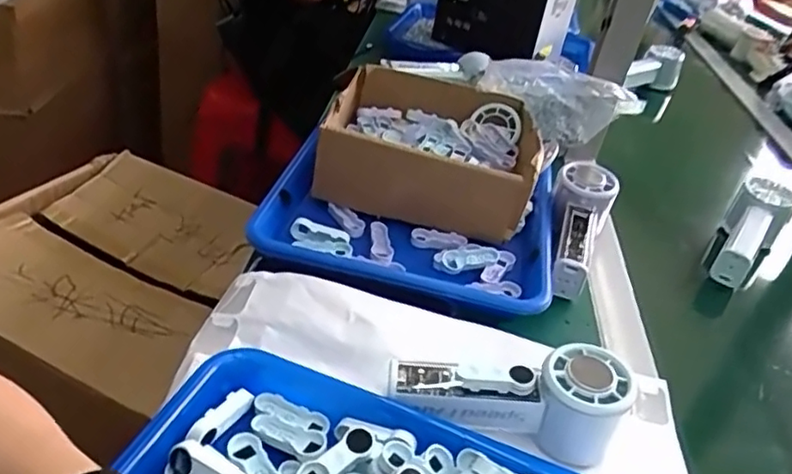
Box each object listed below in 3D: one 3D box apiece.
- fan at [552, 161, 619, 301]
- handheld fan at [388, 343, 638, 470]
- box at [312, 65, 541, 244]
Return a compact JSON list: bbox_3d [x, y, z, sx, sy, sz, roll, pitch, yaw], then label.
[{"bbox_3d":[0.169,-0.013,0.599,0.056,0.060,0.154,17,35,10],"label":"fan"},{"bbox_3d":[0.071,0.101,0.419,0.149,0.059,0.051,11,35,1],"label":"handheld fan"},{"bbox_3d":[0.039,-0.100,0.648,0.199,0.072,0.204,14,35,6],"label":"box"}]

